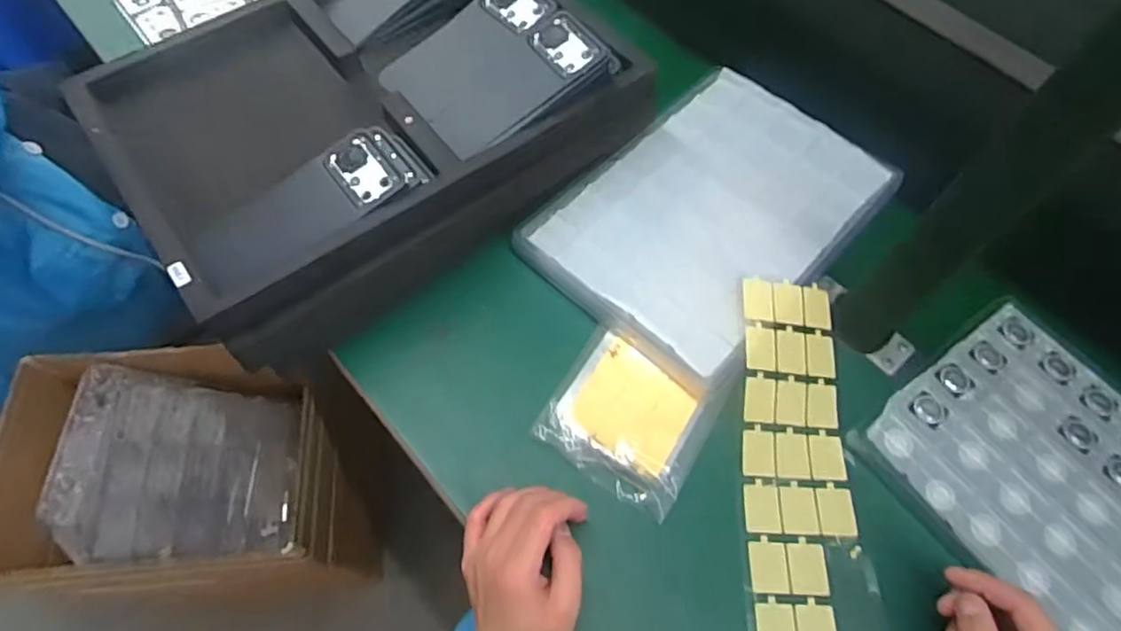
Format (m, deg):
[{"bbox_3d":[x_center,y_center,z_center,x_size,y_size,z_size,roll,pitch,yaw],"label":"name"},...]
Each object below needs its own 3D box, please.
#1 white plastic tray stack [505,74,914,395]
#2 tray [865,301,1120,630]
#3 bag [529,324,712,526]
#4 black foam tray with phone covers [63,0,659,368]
[{"bbox_3d":[0.144,-0.103,0.581,0.221,0.030,0.317,42,68,18],"label":"white plastic tray stack"},{"bbox_3d":[0.417,0.149,0.477,0.219,0.008,0.299,-33,68,-18],"label":"tray"},{"bbox_3d":[0.054,0.077,0.491,0.115,0.012,0.119,25,64,11],"label":"bag"},{"bbox_3d":[-0.169,-0.194,0.564,0.420,0.108,0.307,-34,68,-18],"label":"black foam tray with phone covers"}]

